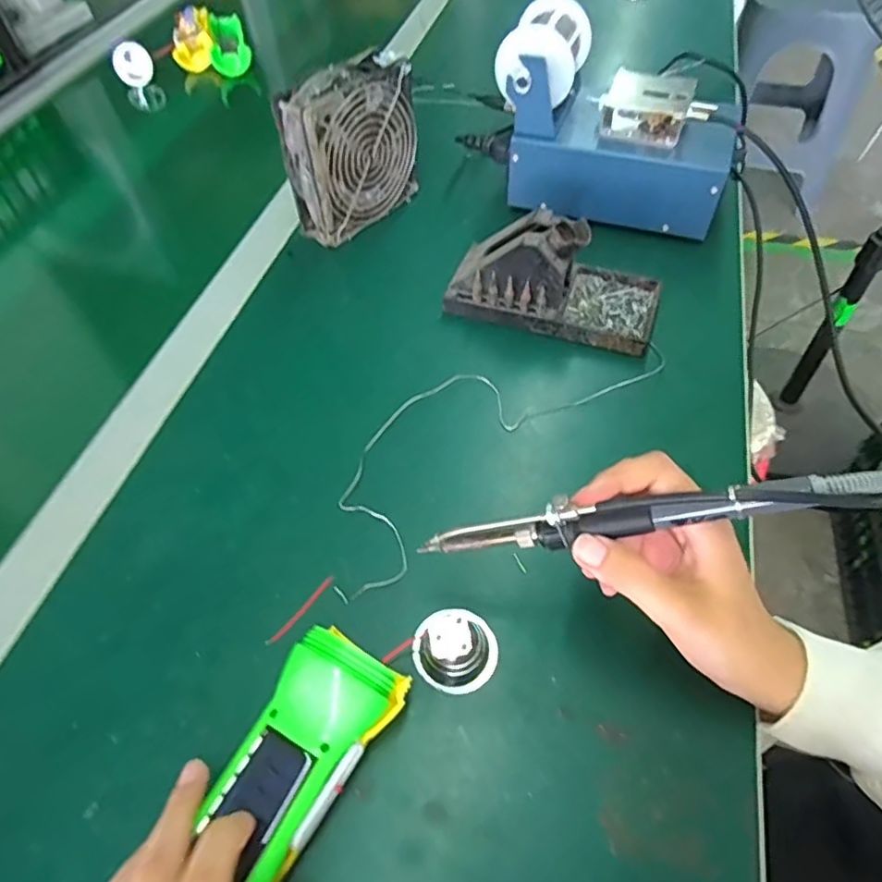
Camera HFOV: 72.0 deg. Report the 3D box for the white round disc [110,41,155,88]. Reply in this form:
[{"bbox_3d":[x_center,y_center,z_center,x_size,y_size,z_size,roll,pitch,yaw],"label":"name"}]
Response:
[{"bbox_3d":[-0.403,-0.494,0.796,0.051,0.049,0.015,-6,41,0],"label":"white round disc"}]

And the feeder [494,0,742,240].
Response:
[{"bbox_3d":[0.152,-0.275,0.527,0.192,0.139,0.106,15,56,15],"label":"feeder"}]

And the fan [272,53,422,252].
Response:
[{"bbox_3d":[-0.077,-0.252,0.532,0.045,0.128,0.124,32,61,25],"label":"fan"}]

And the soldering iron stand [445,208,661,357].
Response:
[{"bbox_3d":[0.088,-0.130,0.466,0.156,0.072,0.077,15,55,15],"label":"soldering iron stand"}]

